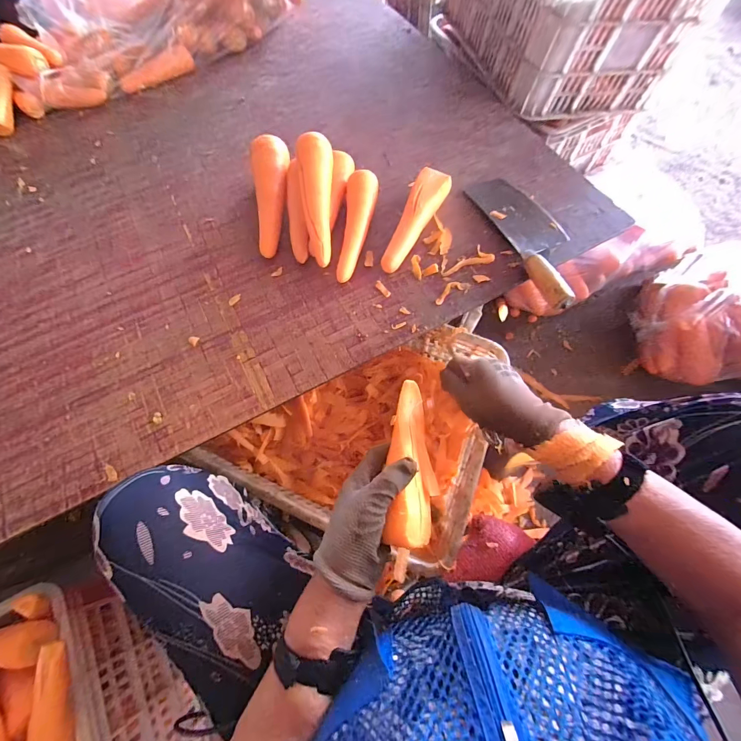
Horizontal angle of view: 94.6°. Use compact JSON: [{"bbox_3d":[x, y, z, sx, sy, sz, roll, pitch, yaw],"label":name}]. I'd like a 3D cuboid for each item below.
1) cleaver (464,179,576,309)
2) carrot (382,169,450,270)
[{"bbox_3d":[0.250,-0.214,0.524,0.092,0.030,0.269,-18,68,-6],"label":"cleaver"},{"bbox_3d":[0.067,-0.233,0.531,0.053,0.049,0.180,25,70,12],"label":"carrot"}]

